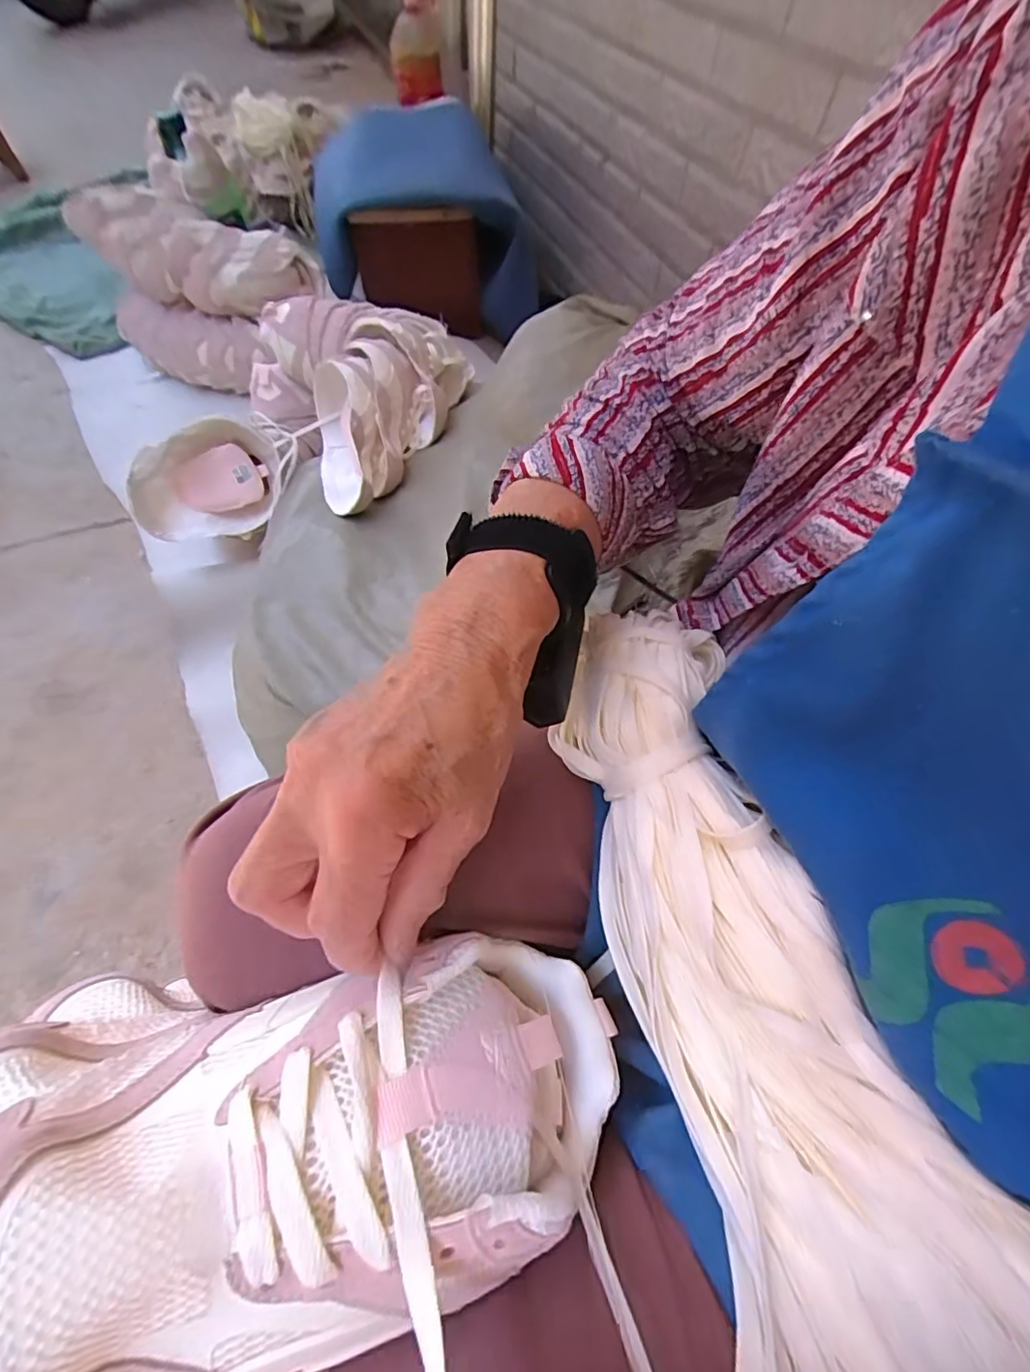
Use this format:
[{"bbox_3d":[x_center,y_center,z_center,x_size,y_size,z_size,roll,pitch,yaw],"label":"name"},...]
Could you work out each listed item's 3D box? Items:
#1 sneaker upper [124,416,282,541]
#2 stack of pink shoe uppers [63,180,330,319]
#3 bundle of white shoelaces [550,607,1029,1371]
[{"bbox_3d":[-0.427,-0.283,0.782,0.205,0.109,0.093,-37,67,-24],"label":"sneaker upper"},{"bbox_3d":[-0.611,-0.830,1.074,0.416,0.138,0.134,10,57,2],"label":"stack of pink shoe uppers"},{"bbox_3d":[0.112,0.111,0.231,0.134,0.059,0.330,-6,58,-9],"label":"bundle of white shoelaces"}]

